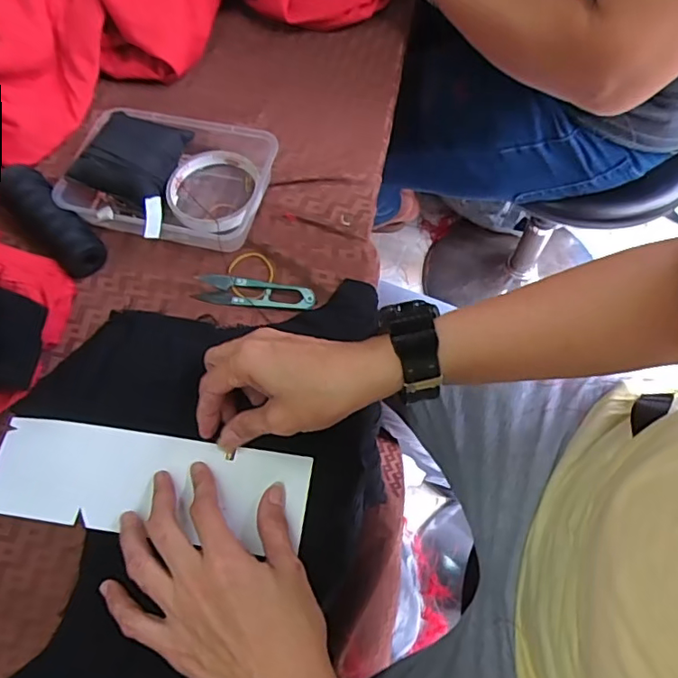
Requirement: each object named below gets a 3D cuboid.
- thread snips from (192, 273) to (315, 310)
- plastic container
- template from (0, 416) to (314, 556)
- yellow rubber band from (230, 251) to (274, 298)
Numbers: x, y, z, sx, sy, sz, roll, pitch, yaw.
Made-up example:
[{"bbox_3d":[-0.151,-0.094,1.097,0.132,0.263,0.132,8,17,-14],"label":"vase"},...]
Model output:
[{"bbox_3d":[-0.071,-0.040,0.447,0.101,0.007,0.024,6,64,5],"label":"thread snips"},{"bbox_3d":[-0.152,-0.141,0.475,0.176,0.047,0.130,12,65,8],"label":"plastic container"},{"bbox_3d":[-0.137,0.103,0.387,0.229,0.006,0.071,7,68,3],"label":"template"},{"bbox_3d":[-0.077,-0.055,0.459,0.040,0.008,0.042,-1,64,2],"label":"yellow rubber band"}]

